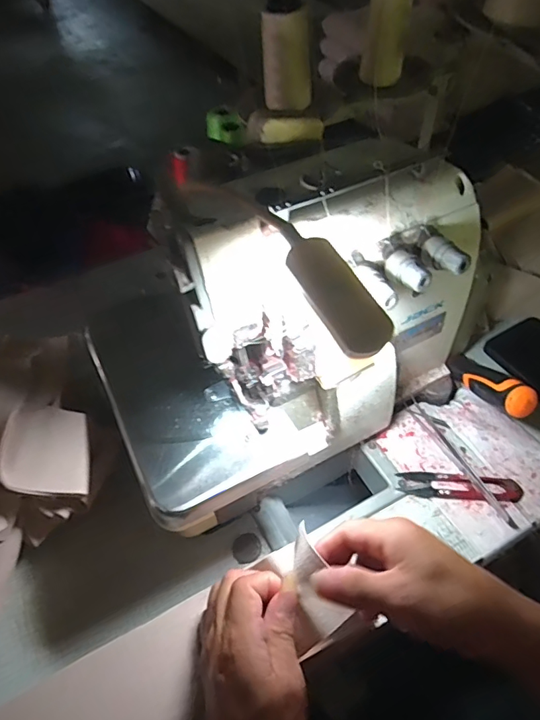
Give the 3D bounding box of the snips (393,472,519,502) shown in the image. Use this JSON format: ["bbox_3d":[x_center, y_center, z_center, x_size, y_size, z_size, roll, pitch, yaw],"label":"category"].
[{"bbox_3d":[0.170,0.113,0.429,0.107,0.010,0.023,4,52,4],"label":"snips"}]

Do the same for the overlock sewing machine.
[{"bbox_3d":[0.017,-0.040,0.403,0.335,0.232,0.218,-29,57,-20],"label":"overlock sewing machine"}]

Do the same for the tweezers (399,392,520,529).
[{"bbox_3d":[0.175,0.090,0.445,0.016,0.013,0.144,-24,55,-17],"label":"tweezers"}]

